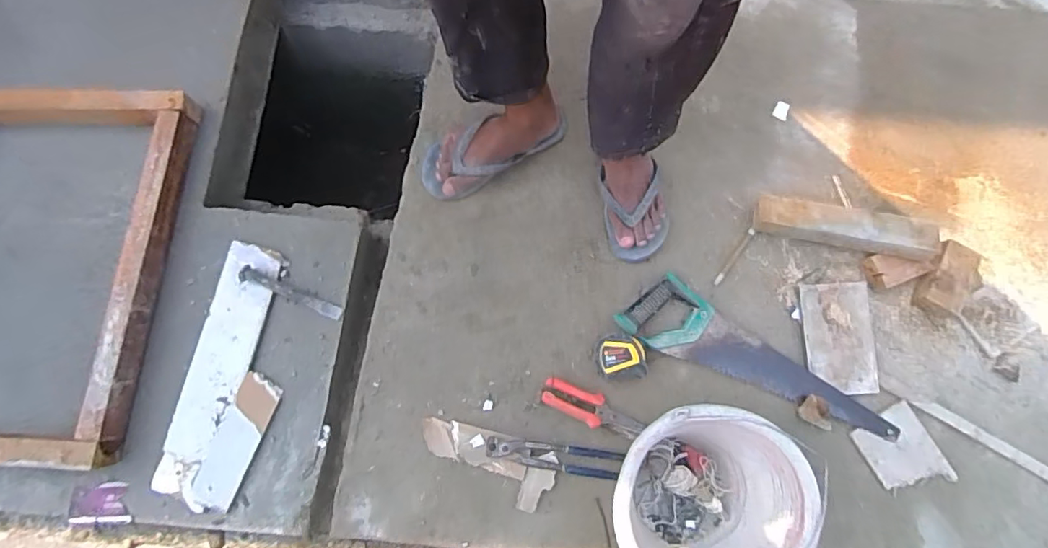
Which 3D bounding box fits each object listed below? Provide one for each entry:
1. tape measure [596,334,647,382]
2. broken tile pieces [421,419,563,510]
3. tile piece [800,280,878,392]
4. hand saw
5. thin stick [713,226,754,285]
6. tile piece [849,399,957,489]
[{"bbox_3d":[0.150,0.129,0.831,0.070,0.027,0.068,-2,77,-1],"label":"tape measure"},{"bbox_3d":[-0.057,0.281,0.810,0.206,0.016,0.088,18,78,3],"label":"broken tile pieces"},{"bbox_3d":[0.494,0.100,0.851,0.102,0.008,0.170,-3,83,3],"label":"tile piece"},{"bbox_3d":[0.364,0.142,0.838,0.435,0.023,0.112,29,78,5],"label":"hand saw"},{"bbox_3d":[0.344,-0.028,0.885,0.012,0.008,0.113,36,79,7],"label":"thin stick"},{"bbox_3d":[0.578,0.272,0.825,0.103,0.013,0.130,-29,79,-7],"label":"tile piece"}]

